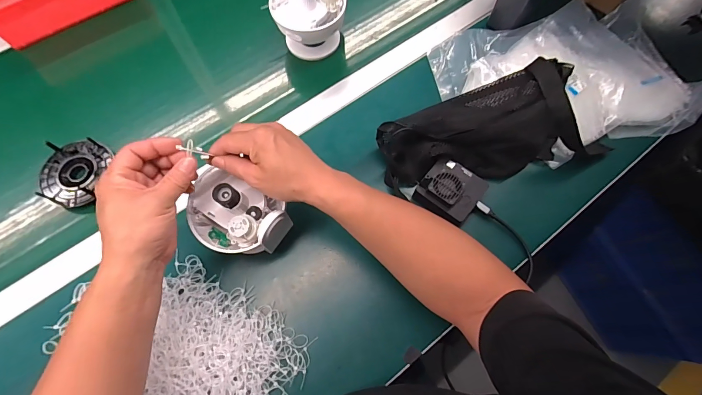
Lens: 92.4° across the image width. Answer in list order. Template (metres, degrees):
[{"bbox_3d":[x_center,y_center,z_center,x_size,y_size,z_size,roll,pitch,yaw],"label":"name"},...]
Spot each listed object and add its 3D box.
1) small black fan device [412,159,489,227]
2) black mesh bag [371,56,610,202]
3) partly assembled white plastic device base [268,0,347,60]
[{"bbox_3d":[0.138,-0.010,0.463,0.078,0.039,0.075,38,74,11],"label":"small black fan device"},{"bbox_3d":[0.196,-0.096,0.471,0.304,0.087,0.127,-15,72,-7],"label":"black mesh bag"},{"bbox_3d":[-0.067,-0.297,0.547,0.113,0.118,0.094,-10,71,-5],"label":"partly assembled white plastic device base"}]

